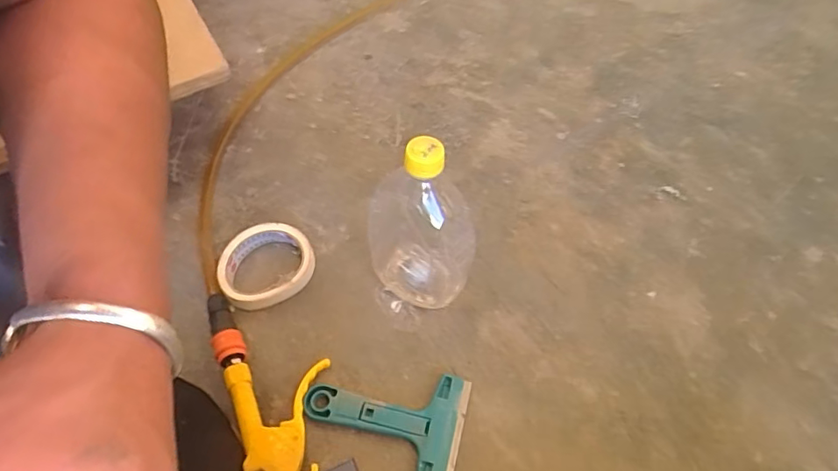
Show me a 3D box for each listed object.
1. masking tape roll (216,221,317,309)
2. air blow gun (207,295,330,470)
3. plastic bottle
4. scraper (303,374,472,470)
[{"bbox_3d":[-0.161,0.030,0.558,0.098,0.024,0.089,-14,57,-9],"label":"masking tape roll"},{"bbox_3d":[-0.134,0.131,0.487,0.083,0.035,0.200,-21,58,-14],"label":"air blow gun"},{"bbox_3d":[-0.004,-0.002,0.474,0.083,0.191,0.085,0,55,0],"label":"plastic bottle"},{"bbox_3d":[-0.032,0.164,0.473,0.141,0.011,0.099,12,56,8],"label":"scraper"}]

